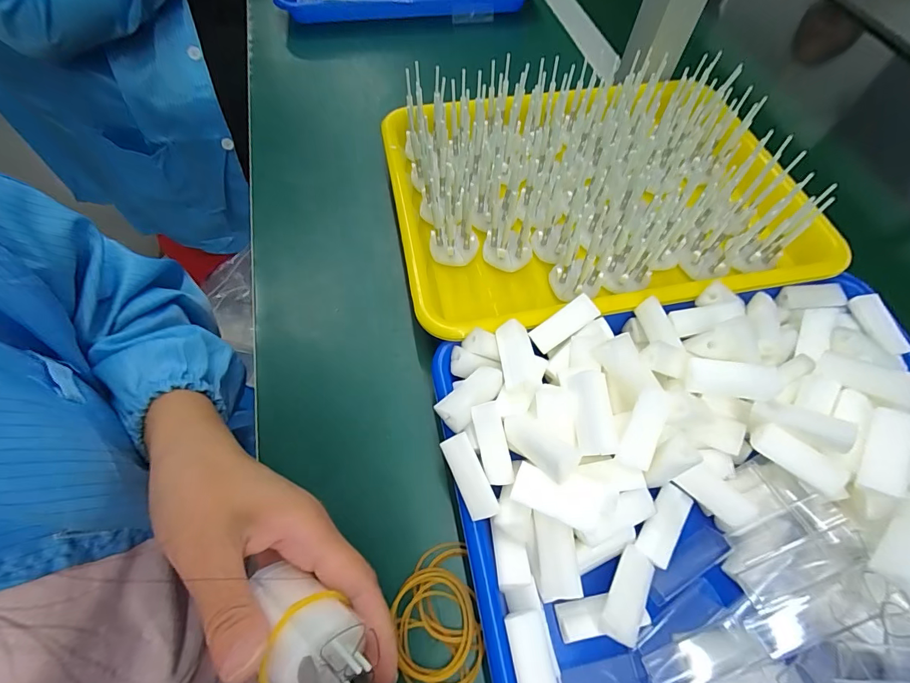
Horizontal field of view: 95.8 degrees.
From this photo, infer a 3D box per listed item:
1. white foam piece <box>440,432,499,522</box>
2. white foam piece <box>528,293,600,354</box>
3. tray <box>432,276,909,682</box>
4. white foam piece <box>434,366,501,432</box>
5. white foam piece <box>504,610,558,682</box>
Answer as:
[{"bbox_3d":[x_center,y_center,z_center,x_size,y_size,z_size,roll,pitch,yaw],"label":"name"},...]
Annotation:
[{"bbox_3d":[0.008,0.074,0.224,0.016,0.012,0.044,-23,65,-14],"label":"white foam piece"},{"bbox_3d":[0.071,-0.011,0.270,0.044,0.006,0.017,-36,67,9],"label":"white foam piece"},{"bbox_3d":[0.162,0.080,0.237,0.323,0.063,0.240,-8,63,-6],"label":"tray"},{"bbox_3d":[0.011,0.032,0.247,0.046,0.010,0.021,-40,70,-20],"label":"white foam piece"},{"bbox_3d":[0.038,0.160,0.203,0.021,0.017,0.046,-9,63,-7],"label":"white foam piece"}]

